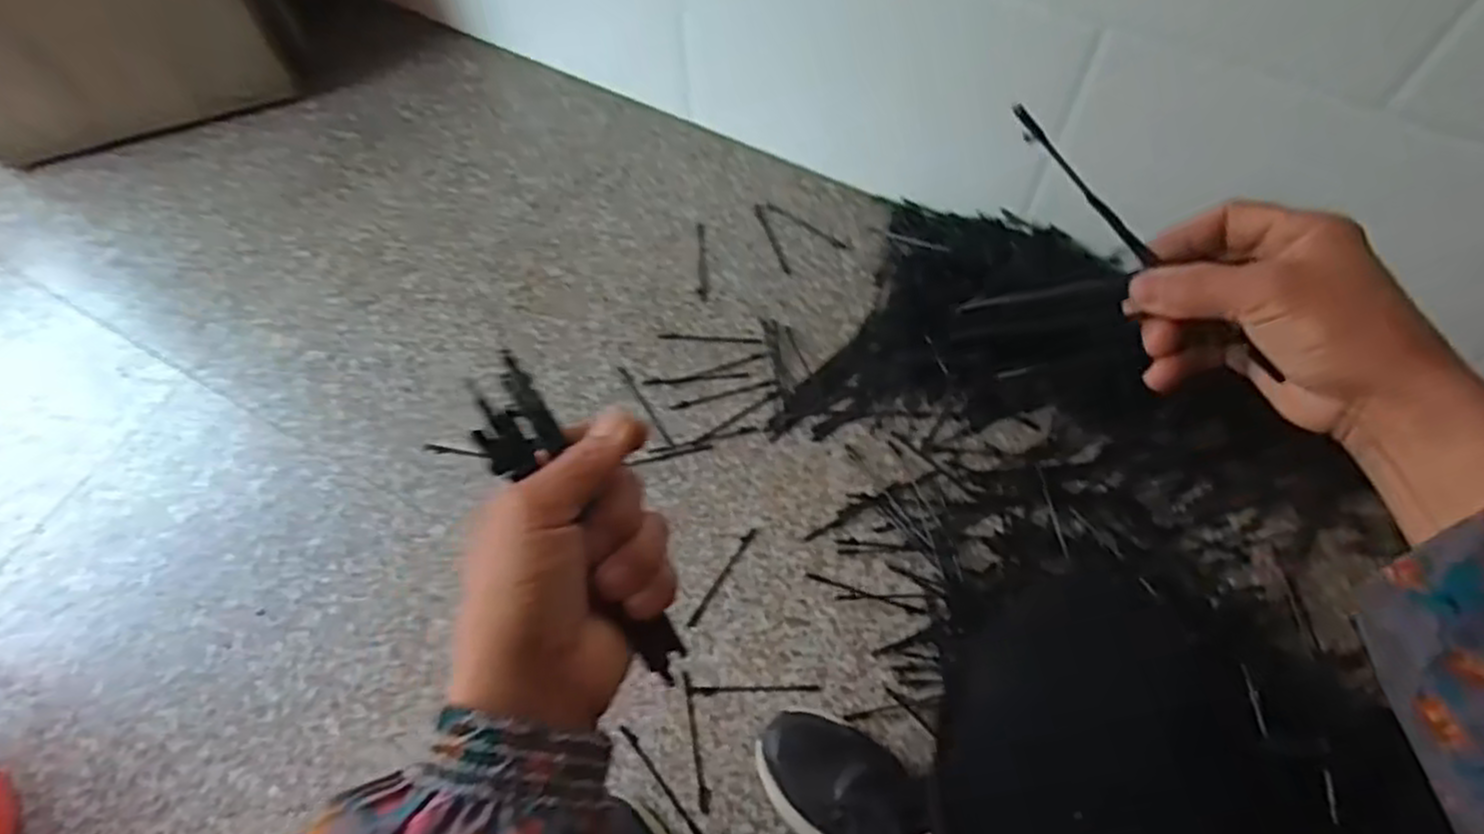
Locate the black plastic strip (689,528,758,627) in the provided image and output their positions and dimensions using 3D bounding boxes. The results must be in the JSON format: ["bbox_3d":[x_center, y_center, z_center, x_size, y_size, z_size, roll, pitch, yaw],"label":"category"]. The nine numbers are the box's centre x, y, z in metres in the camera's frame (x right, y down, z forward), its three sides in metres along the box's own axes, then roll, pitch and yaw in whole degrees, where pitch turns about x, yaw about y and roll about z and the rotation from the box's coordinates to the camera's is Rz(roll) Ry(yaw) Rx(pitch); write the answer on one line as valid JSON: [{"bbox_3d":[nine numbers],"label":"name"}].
[{"bbox_3d":[-0.019,0.157,0.787,0.011,0.004,0.113,29,67,15],"label":"black plastic strip"}]

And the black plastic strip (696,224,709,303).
[{"bbox_3d":[-0.048,-0.188,0.970,0.013,0.004,0.116,-1,63,1],"label":"black plastic strip"}]

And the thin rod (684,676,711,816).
[{"bbox_3d":[-0.040,0.289,0.715,0.010,0.004,0.117,-8,63,-3],"label":"thin rod"}]

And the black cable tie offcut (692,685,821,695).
[{"bbox_3d":[0.013,0.250,0.733,0.115,0.004,0.008,-2,63,1],"label":"black cable tie offcut"}]

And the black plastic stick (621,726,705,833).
[{"bbox_3d":[-0.069,0.319,0.699,0.008,0.004,0.116,-37,68,-16],"label":"black plastic stick"}]

